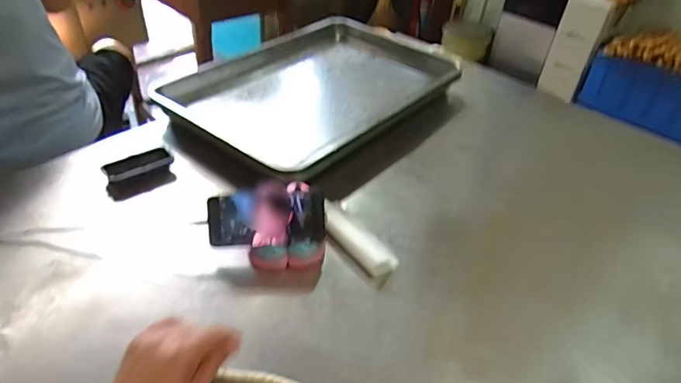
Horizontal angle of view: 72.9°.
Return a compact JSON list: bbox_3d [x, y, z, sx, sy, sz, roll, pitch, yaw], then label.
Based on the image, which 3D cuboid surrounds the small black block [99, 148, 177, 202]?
[{"bbox_3d":[-0.336,-0.029,0.775,0.118,0.041,0.063,-30,50,-35],"label":"small black block"}]

